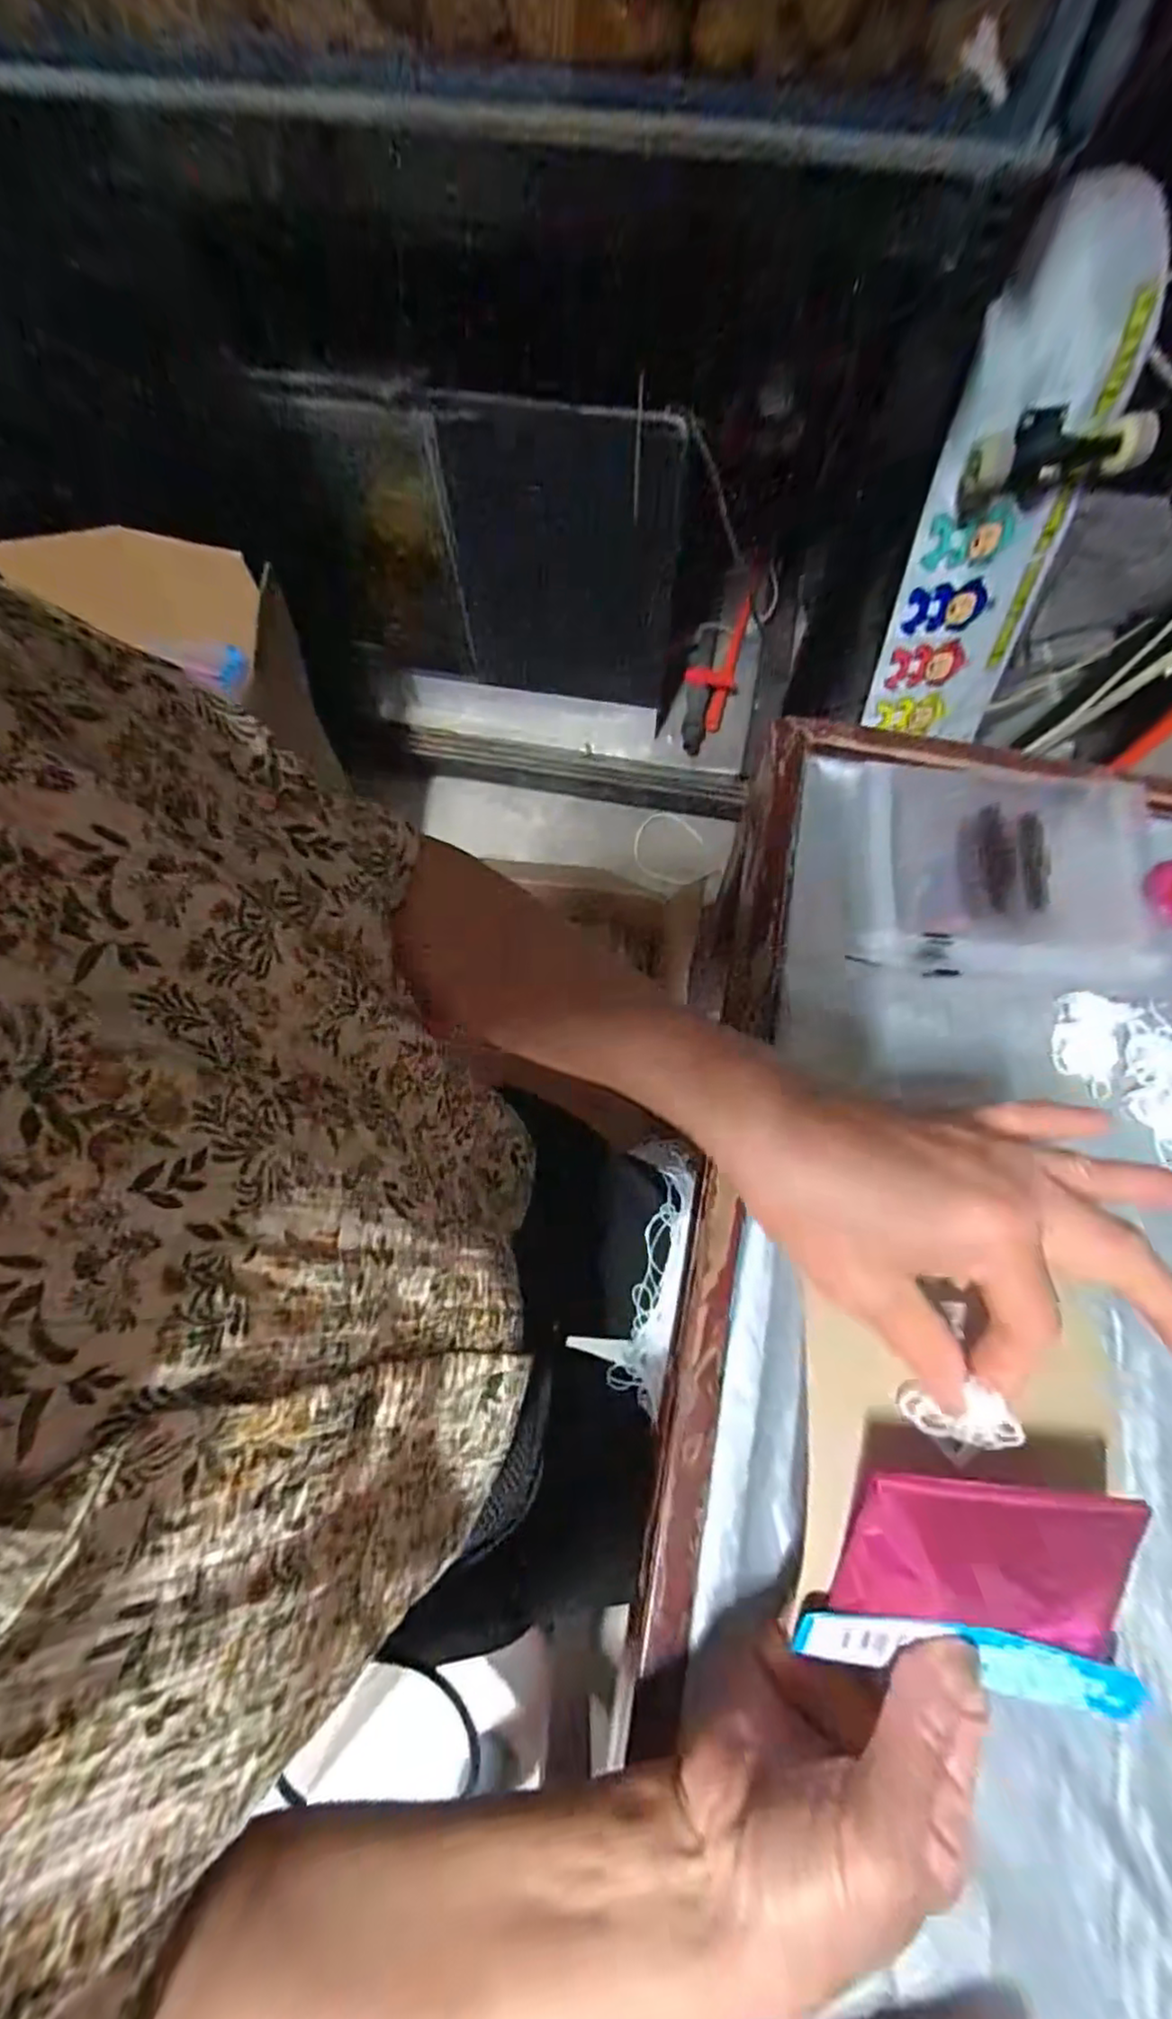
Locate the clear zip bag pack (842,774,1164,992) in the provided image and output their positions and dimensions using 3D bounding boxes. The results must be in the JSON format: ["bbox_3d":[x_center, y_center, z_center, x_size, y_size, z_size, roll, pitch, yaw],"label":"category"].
[{"bbox_3d":[0.269,-0.088,0.414,0.185,0.012,0.142,4,72,1],"label":"clear zip bag pack"}]

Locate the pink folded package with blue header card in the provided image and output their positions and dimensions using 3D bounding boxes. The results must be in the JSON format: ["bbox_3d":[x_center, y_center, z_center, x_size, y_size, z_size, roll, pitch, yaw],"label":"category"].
[{"bbox_3d":[0.138,0.202,0.226,0.103,0.008,0.088,5,106,5],"label":"pink folded package with blue header card"}]

